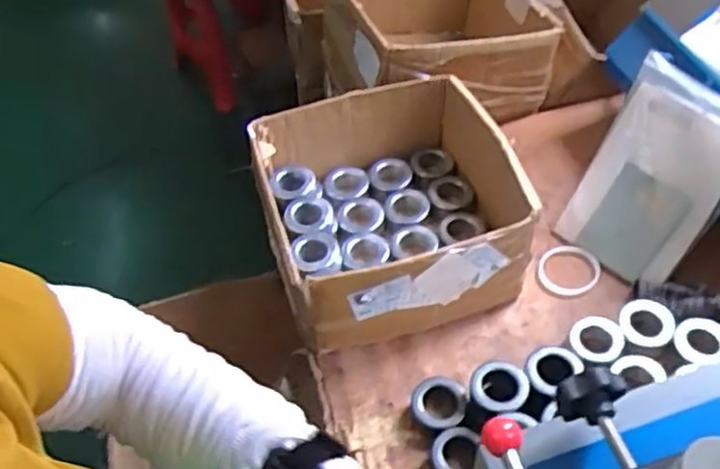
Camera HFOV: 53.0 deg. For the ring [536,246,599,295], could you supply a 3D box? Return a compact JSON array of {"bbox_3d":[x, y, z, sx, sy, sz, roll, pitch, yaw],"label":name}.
[{"bbox_3d":[0.307,0.053,1.065,0.086,0.012,0.089,-3,49,4],"label":"ring"}]

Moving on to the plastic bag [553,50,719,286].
[{"bbox_3d":[0.408,-0.079,1.013,0.024,0.280,0.187,-4,38,-46],"label":"plastic bag"}]

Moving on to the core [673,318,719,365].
[{"bbox_3d":[0.438,0.135,0.922,0.066,0.013,0.066,-3,49,4],"label":"core"}]

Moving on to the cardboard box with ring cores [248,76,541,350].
[{"bbox_3d":[0.046,-0.035,1.049,0.338,0.169,0.327,-16,49,-7],"label":"cardboard box with ring cores"}]

